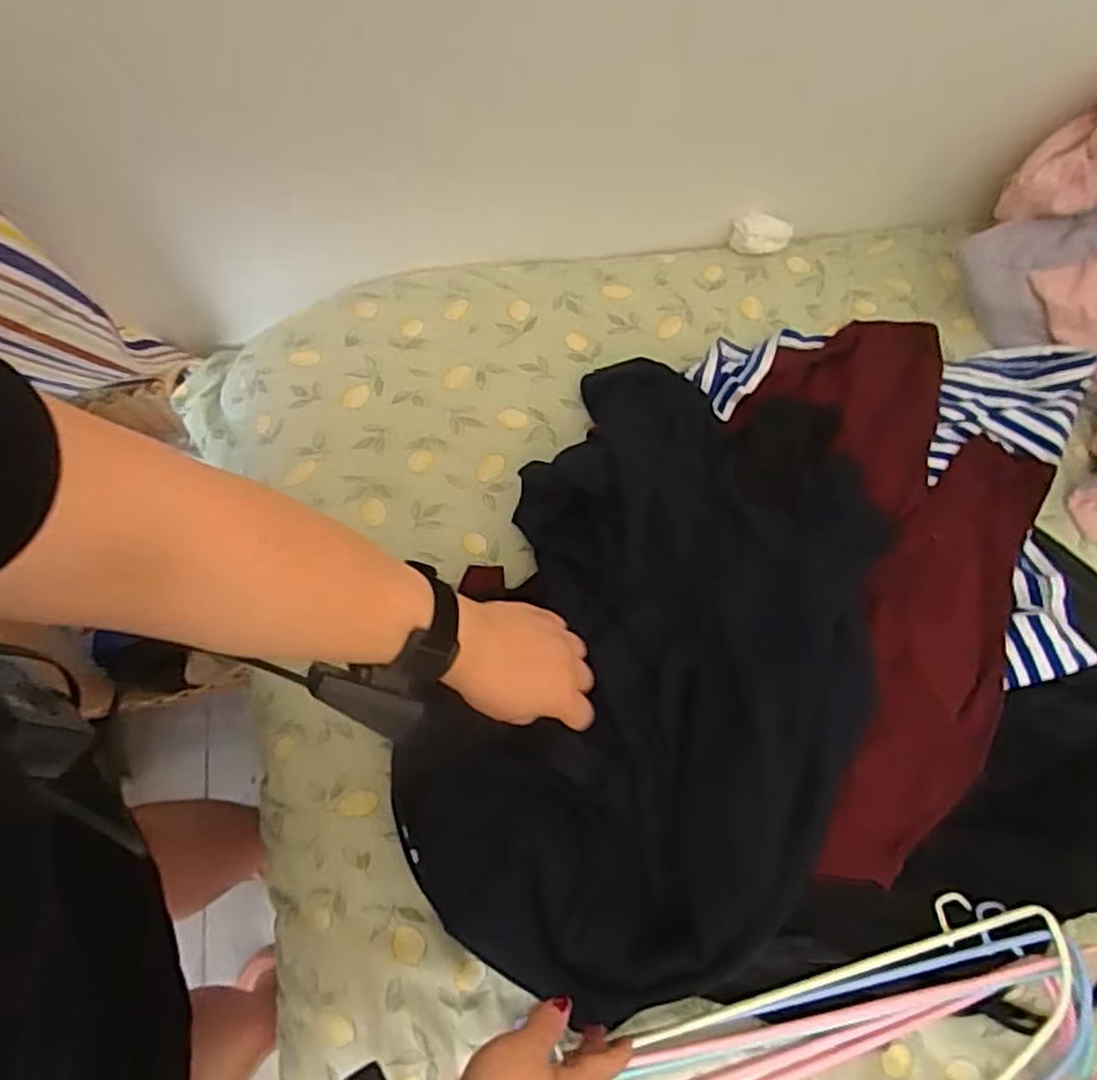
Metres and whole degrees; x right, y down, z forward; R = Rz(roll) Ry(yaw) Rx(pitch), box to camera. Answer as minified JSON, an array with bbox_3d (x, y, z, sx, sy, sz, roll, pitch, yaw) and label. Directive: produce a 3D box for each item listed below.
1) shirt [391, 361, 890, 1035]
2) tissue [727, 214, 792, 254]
[{"bbox_3d":[0.084,0.083,0.537,0.282,0.059,0.473,21,74,6],"label":"shirt"},{"bbox_3d":[0.214,-0.303,0.698,0.064,0.037,0.018,-5,73,-2],"label":"tissue"}]

